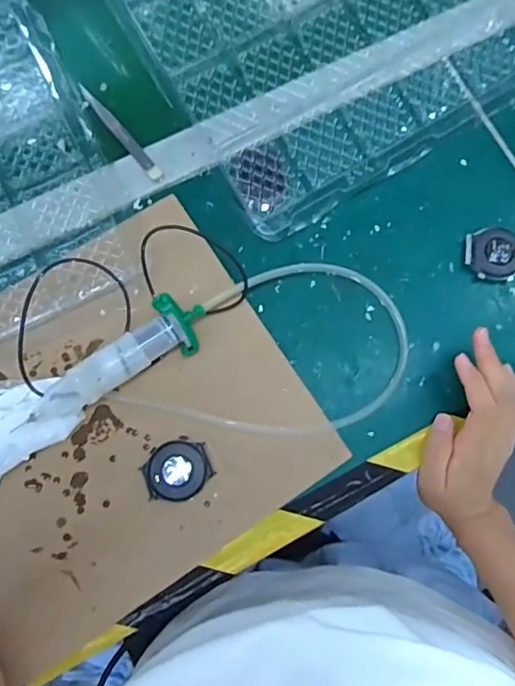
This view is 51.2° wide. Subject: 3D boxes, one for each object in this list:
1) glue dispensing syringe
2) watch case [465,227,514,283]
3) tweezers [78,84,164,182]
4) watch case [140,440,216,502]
[{"bbox_3d":[-0.106,0.014,0.404,0.145,0.040,0.039,-31,81,-7],"label":"glue dispensing syringe"},{"bbox_3d":[0.202,-0.074,0.454,0.052,0.012,0.044,10,79,0],"label":"watch case"},{"bbox_3d":[-0.120,-0.183,0.465,0.011,0.004,0.110,-40,82,-8],"label":"tweezers"},{"bbox_3d":[-0.059,0.095,0.402,0.048,0.012,0.043,-20,80,-5],"label":"watch case"}]

